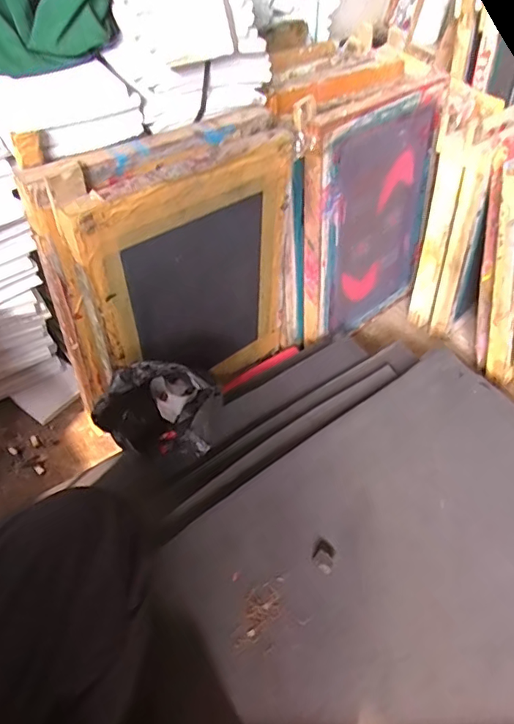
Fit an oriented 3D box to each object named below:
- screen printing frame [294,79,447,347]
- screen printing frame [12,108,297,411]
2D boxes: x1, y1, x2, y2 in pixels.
[{"bbox_3d":[0.215,-0.262,1.002,0.347,0.450,0.049,-32,47,-27],"label":"screen printing frame"},{"bbox_3d":[-0.106,-0.132,0.809,0.399,0.456,0.081,-30,52,-28],"label":"screen printing frame"}]

